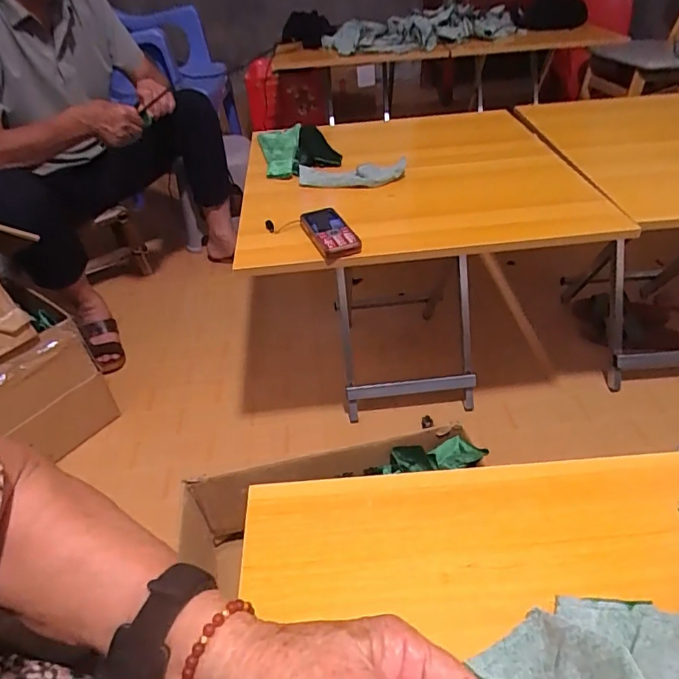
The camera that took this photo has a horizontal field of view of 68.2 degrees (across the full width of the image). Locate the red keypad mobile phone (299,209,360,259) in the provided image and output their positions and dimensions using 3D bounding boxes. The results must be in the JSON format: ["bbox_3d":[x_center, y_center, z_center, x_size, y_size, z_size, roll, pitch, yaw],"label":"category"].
[{"bbox_3d":[-0.015,-0.157,0.737,0.057,0.020,0.126,-15,41,-12],"label":"red keypad mobile phone"}]

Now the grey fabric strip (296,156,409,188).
[{"bbox_3d":[0.016,-0.289,0.883,0.189,0.031,0.065,9,41,15],"label":"grey fabric strip"}]

